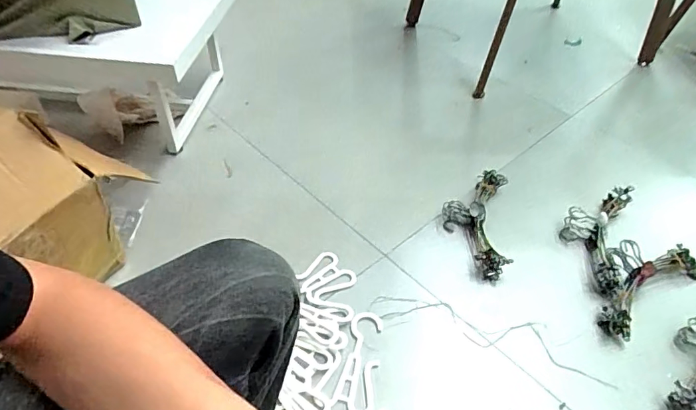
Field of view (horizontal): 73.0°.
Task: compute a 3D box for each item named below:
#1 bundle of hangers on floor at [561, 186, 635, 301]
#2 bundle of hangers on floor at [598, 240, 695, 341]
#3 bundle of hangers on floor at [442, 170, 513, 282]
[{"bbox_3d":[0.550,0.062,1.051,0.128,0.051,0.309,21,48,16],"label":"bundle of hangers on floor"},{"bbox_3d":[0.598,0.144,0.959,0.301,0.069,0.140,-24,52,-25],"label":"bundle of hangers on floor"},{"bbox_3d":[0.287,0.030,1.067,0.139,0.043,0.298,9,46,6],"label":"bundle of hangers on floor"}]

